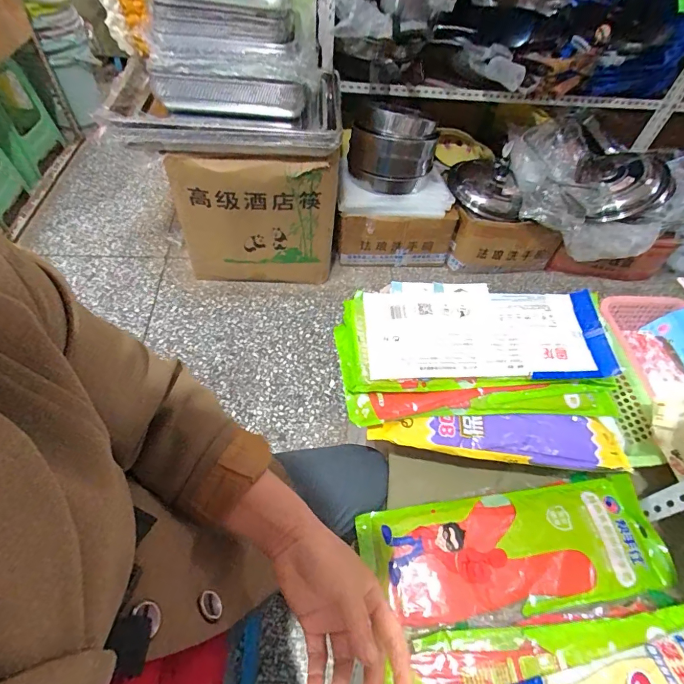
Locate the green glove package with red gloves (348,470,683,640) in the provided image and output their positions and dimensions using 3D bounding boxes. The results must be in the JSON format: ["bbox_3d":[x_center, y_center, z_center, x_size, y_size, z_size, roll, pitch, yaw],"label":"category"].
[{"bbox_3d":[0.249,0.291,0.571,0.427,0.025,0.151,-4,54,-8],"label":"green glove package with red gloves"}]

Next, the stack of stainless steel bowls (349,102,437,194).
[{"bbox_3d":[0.165,-0.637,1.332,0.267,0.204,0.231,19,54,9],"label":"stack of stainless steel bowls"}]

